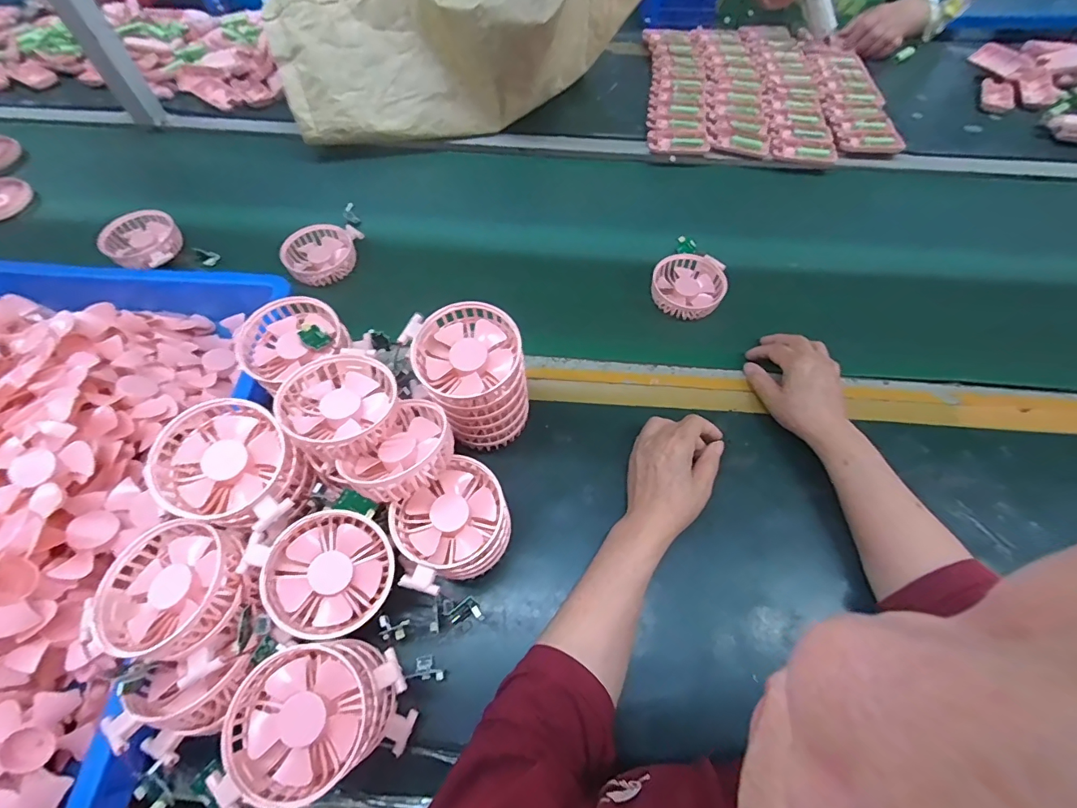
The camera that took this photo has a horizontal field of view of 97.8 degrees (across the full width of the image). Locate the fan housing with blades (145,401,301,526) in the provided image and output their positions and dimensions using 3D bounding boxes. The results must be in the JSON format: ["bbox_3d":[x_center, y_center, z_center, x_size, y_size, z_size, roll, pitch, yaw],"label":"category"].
[{"bbox_3d":[-0.241,0.044,0.358,0.095,0.034,0.088,6,60,4],"label":"fan housing with blades"}]

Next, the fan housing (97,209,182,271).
[{"bbox_3d":[-0.541,-0.214,0.638,0.082,0.040,0.094,-12,60,-7],"label":"fan housing"}]

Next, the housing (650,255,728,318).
[{"bbox_3d":[0.191,-0.149,0.603,0.089,0.032,0.089,0,60,0],"label":"housing"}]

